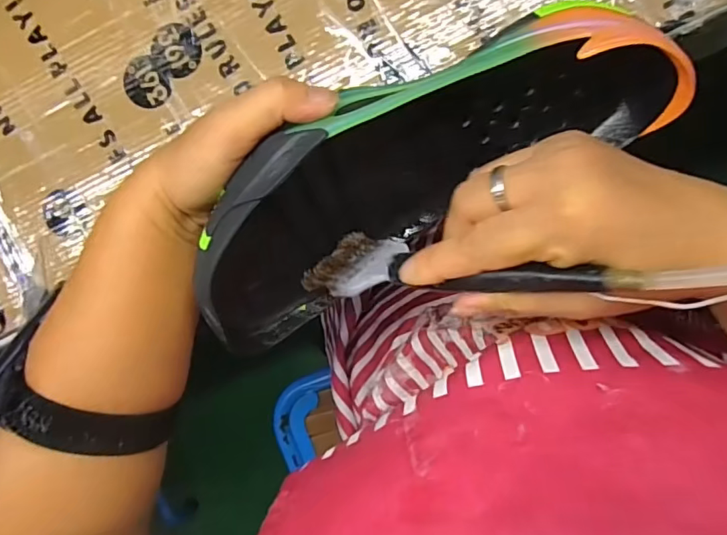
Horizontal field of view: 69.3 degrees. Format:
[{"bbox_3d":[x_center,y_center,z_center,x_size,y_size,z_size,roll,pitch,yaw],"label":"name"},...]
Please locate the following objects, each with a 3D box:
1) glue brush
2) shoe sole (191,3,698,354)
[{"bbox_3d":[0.035,-0.001,0.237,0.161,0.028,0.028,1,95,45],"label":"glue brush"},{"bbox_3d":[0.024,-0.042,0.263,0.275,0.108,0.051,-29,49,4],"label":"shoe sole"}]

